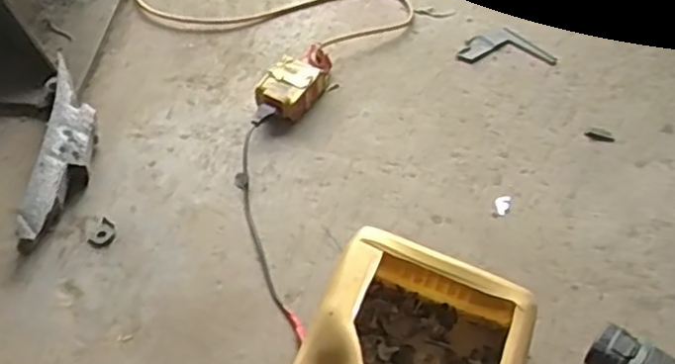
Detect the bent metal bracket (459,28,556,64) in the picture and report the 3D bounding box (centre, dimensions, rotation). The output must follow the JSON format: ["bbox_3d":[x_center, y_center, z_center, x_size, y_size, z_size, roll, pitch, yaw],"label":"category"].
[{"bbox_3d":[0.258,-0.208,1.064,0.142,0.005,0.067,2,52,3],"label":"bent metal bracket"}]

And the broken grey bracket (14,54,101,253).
[{"bbox_3d":[-0.356,-0.038,0.900,0.070,0.077,0.267,1,52,2],"label":"broken grey bracket"}]

